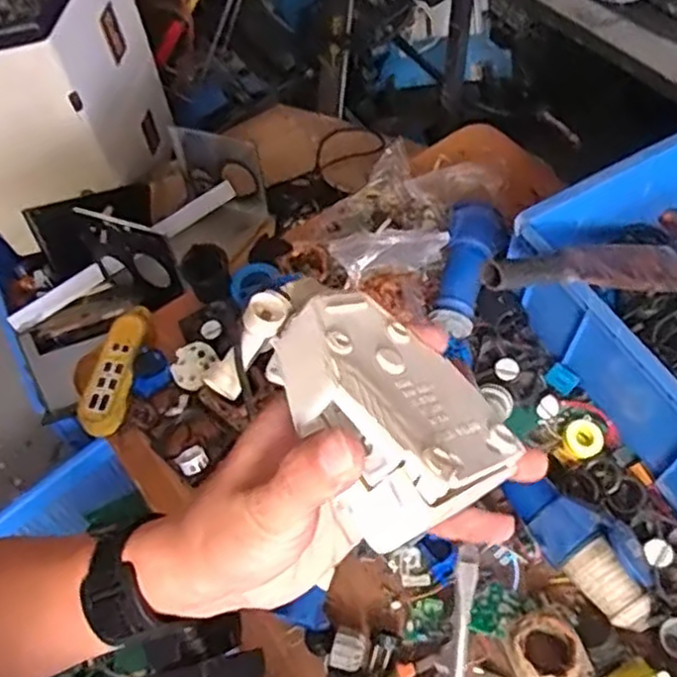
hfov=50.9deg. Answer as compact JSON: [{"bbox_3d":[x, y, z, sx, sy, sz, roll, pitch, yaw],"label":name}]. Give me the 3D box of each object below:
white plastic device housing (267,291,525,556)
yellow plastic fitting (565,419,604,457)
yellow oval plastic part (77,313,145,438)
[{"bbox_3d":[0.014,0.024,0.265,0.061,0.042,0.097,-7,49,-47],"label":"white plastic device housing"},{"bbox_3d":[0.307,0.126,0.888,0.044,0.013,0.046,14,60,10],"label":"yellow plastic fitting"},{"bbox_3d":[-0.305,0.048,0.974,0.057,0.029,0.175,10,60,7],"label":"yellow oval plastic part"}]

